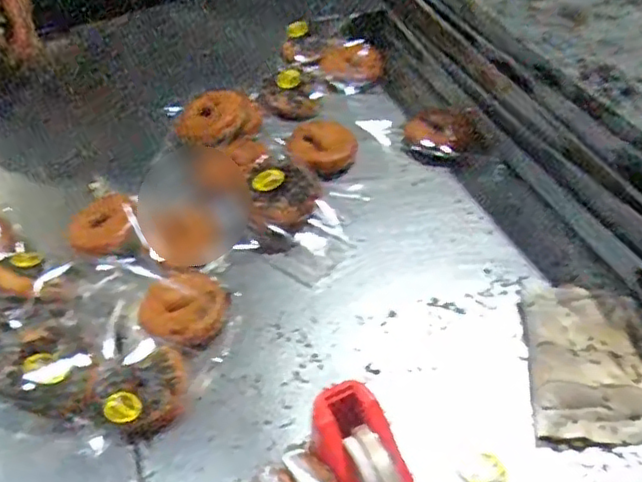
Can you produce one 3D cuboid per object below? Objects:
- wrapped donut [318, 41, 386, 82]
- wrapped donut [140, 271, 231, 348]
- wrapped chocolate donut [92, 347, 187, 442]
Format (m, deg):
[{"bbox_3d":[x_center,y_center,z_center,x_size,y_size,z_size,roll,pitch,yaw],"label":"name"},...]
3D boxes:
[{"bbox_3d":[0.053,-0.306,1.079,0.110,0.029,0.077,2,49,6],"label":"wrapped donut"},{"bbox_3d":[-0.158,0.079,0.753,0.091,0.042,0.093,-2,49,2],"label":"wrapped donut"},{"bbox_3d":[-0.196,0.165,0.702,0.103,0.045,0.088,-38,59,-24],"label":"wrapped chocolate donut"}]

